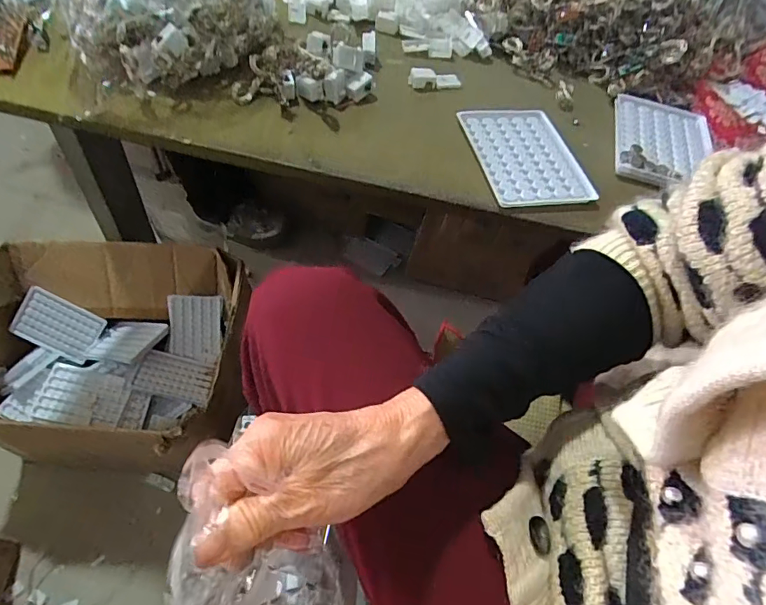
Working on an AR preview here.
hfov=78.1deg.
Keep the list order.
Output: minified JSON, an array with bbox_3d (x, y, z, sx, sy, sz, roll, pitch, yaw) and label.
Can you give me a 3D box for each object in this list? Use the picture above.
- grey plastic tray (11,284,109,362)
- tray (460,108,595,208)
[{"bbox_3d":[-0.571,0.041,0.828,0.131,0.017,0.090,28,86,-15],"label":"grey plastic tray"},{"bbox_3d":[0.132,-0.139,0.436,0.095,0.006,0.127,-6,56,-10],"label":"tray"}]

